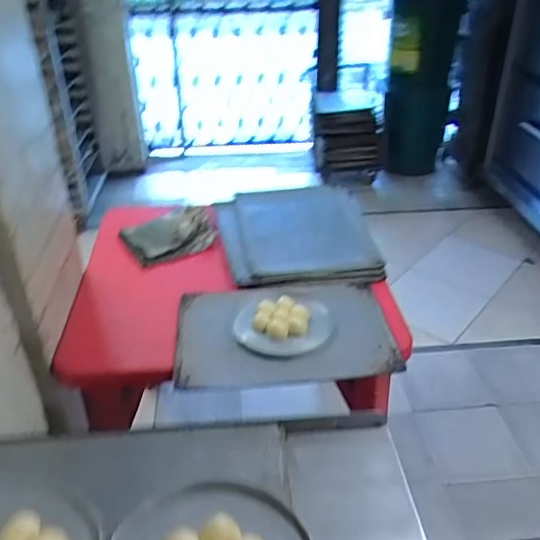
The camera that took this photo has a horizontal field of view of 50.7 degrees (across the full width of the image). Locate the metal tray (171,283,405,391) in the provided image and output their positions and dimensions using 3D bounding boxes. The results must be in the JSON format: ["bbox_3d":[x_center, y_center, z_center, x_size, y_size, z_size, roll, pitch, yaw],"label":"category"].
[{"bbox_3d":[0.027,0.130,1.221,0.443,0.032,0.312,-4,38,-2],"label":"metal tray"}]

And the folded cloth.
[{"bbox_3d":[-0.263,-0.093,1.551,0.243,0.029,0.155,-30,70,-24],"label":"folded cloth"}]

